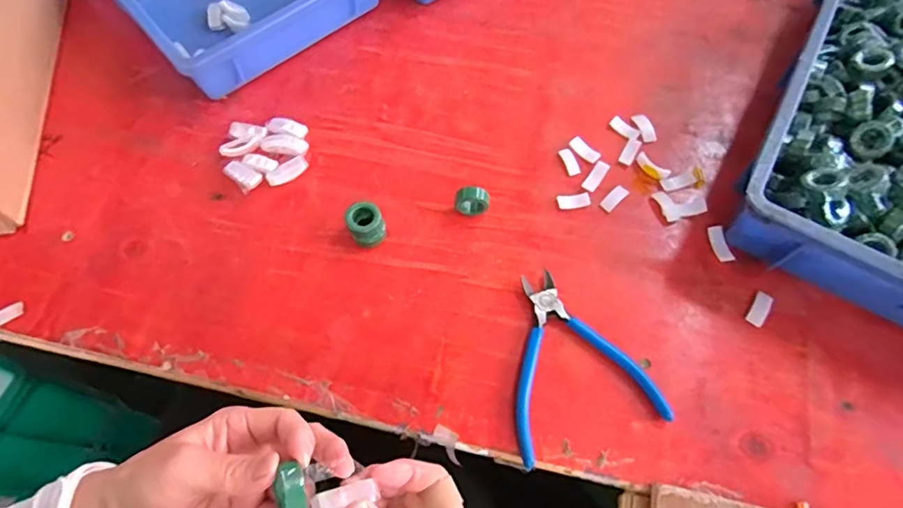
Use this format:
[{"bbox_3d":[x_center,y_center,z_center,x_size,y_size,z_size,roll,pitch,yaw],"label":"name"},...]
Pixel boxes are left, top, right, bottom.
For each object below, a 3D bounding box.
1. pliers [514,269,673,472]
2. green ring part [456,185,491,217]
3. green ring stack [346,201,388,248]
[{"bbox_3d":[0.092,0.080,0.425,0.117,0.011,0.138,-15,64,-7],"label":"pliers"},{"bbox_3d":[0.019,-0.046,0.478,0.030,0.030,0.015,-5,63,-3],"label":"green ring part"},{"bbox_3d":[-0.075,-0.025,0.468,0.030,0.028,0.031,-18,65,-9],"label":"green ring stack"}]

